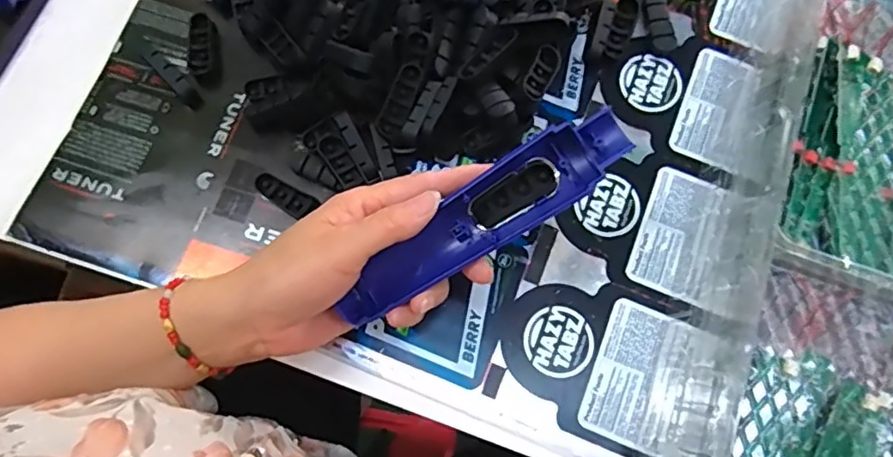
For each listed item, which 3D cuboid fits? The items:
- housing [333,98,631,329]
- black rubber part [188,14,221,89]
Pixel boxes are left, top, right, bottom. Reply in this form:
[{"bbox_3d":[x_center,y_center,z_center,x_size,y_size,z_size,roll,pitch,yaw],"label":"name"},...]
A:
[{"bbox_3d":[0.017,-0.004,0.315,0.169,0.021,0.034,-35,78,6],"label":"housing"},{"bbox_3d":[-0.168,-0.122,0.411,0.017,0.015,0.048,-5,75,-2],"label":"black rubber part"}]

